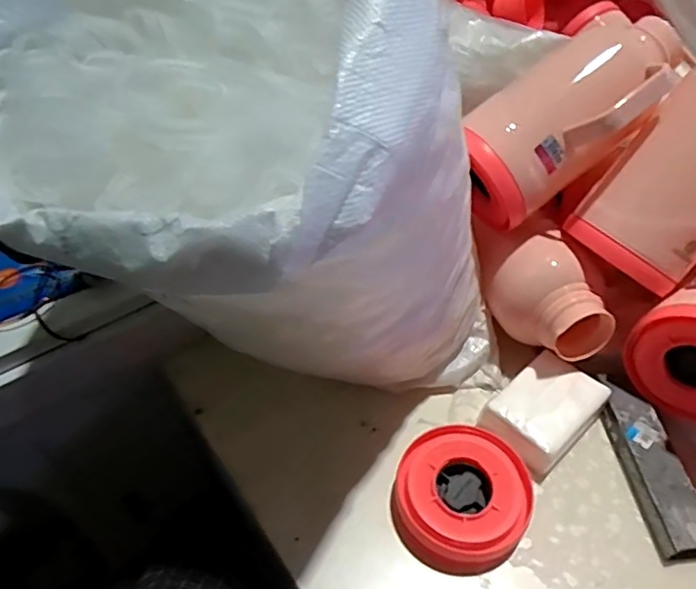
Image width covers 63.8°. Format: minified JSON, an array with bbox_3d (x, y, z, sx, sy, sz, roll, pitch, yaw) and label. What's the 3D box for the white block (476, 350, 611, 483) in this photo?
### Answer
[{"bbox_3d":[0.212,0.129,0.614,0.132,0.043,0.088,-34,54,-27],"label":"white block"}]

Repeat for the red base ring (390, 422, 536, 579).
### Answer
[{"bbox_3d":[0.111,0.200,0.549,0.126,0.054,0.134,-1,46,1],"label":"red base ring"}]

